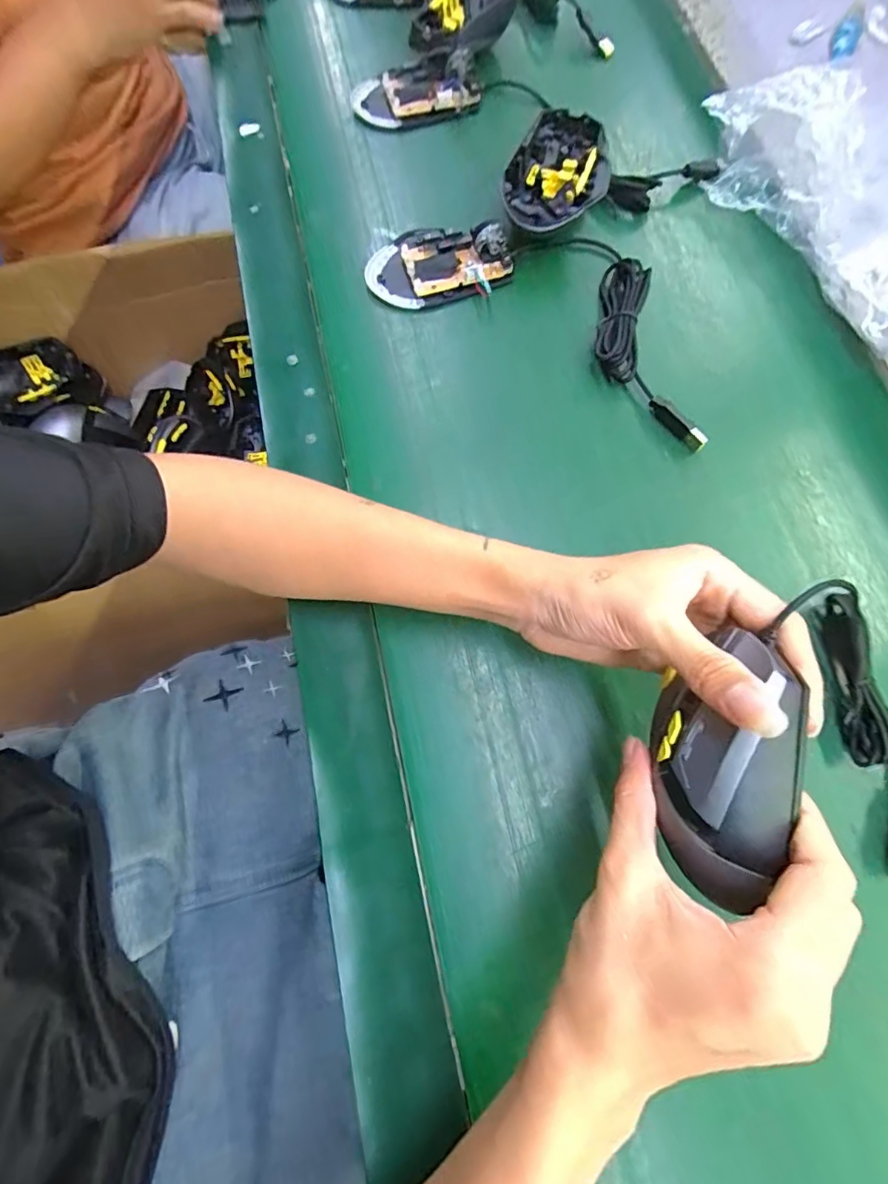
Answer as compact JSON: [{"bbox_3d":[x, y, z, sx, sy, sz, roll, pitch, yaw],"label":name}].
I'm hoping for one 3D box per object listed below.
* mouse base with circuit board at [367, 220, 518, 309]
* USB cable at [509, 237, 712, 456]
[{"bbox_3d":[-0.005,-0.258,0.402,0.108,0.030,0.066,-12,73,-3],"label":"mouse base with circuit board"},{"bbox_3d":[0.136,-0.193,0.387,0.072,0.021,0.205,-25,74,-7],"label":"USB cable"}]

